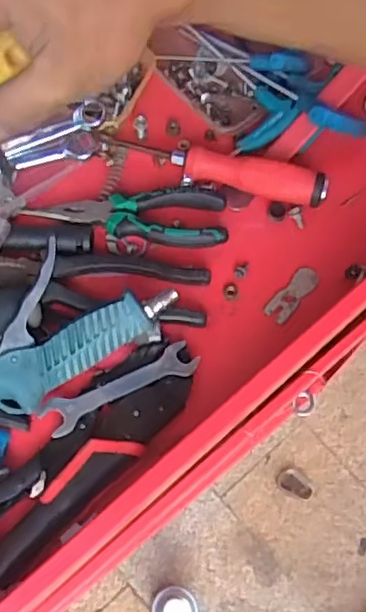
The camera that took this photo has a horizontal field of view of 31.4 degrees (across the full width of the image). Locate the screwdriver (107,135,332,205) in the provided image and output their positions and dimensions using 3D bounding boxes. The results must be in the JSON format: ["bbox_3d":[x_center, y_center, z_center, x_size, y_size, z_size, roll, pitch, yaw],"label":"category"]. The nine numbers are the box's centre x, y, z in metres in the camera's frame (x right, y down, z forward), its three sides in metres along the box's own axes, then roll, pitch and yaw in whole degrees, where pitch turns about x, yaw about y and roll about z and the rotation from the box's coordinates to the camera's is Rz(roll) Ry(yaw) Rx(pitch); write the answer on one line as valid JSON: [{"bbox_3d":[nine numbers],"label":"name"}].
[{"bbox_3d":[0.028,-0.115,0.531,0.178,0.033,0.025,18,67,4],"label":"screwdriver"}]

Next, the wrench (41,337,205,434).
[{"bbox_3d":[-0.044,0.058,0.465,0.113,0.011,0.026,-23,70,-13],"label":"wrench"}]

